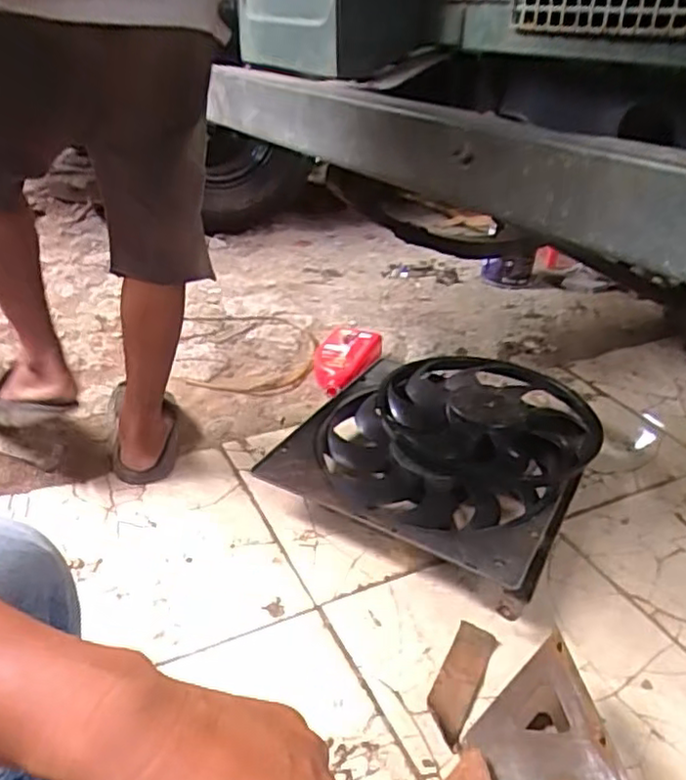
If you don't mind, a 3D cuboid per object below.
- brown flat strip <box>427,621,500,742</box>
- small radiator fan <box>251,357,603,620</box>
[{"bbox_3d":[0.144,0.345,0.800,0.049,0.009,0.147,17,35,25],"label":"brown flat strip"},{"bbox_3d":[0.182,0.094,1.158,0.456,0.106,0.548,19,34,26],"label":"small radiator fan"}]

